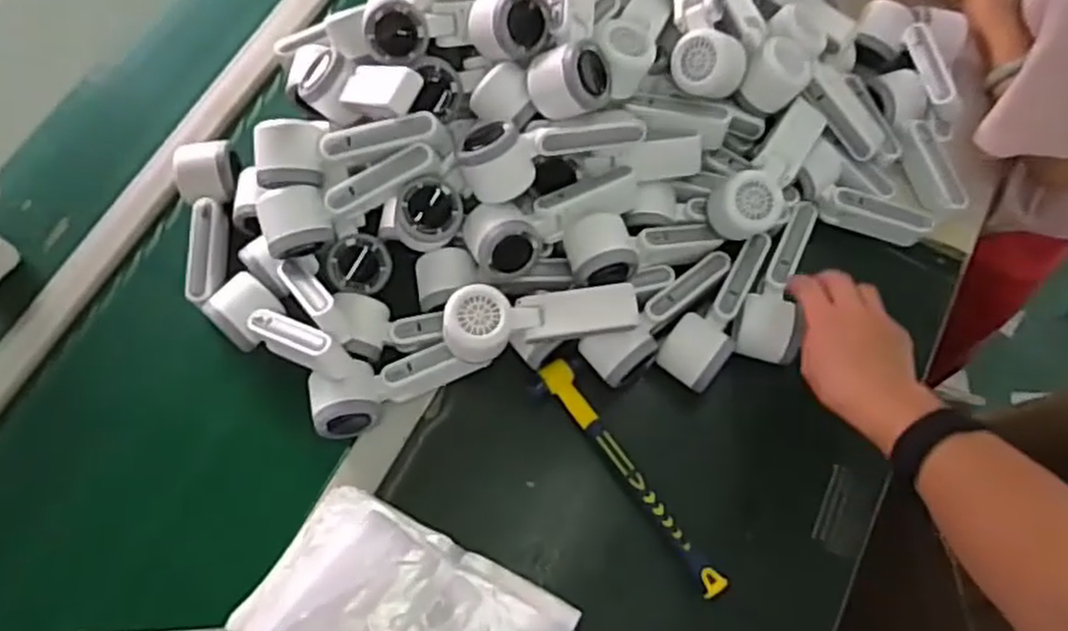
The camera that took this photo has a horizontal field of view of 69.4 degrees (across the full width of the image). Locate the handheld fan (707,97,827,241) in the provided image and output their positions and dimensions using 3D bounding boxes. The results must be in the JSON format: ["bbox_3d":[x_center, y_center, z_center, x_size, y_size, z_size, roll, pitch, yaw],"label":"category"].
[{"bbox_3d":[0.221,-0.142,0.741,0.064,0.061,0.158,29,72,9],"label":"handheld fan"}]

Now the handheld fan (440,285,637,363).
[{"bbox_3d":[0.007,0.005,0.672,0.165,0.056,0.052,-5,70,-4],"label":"handheld fan"}]

